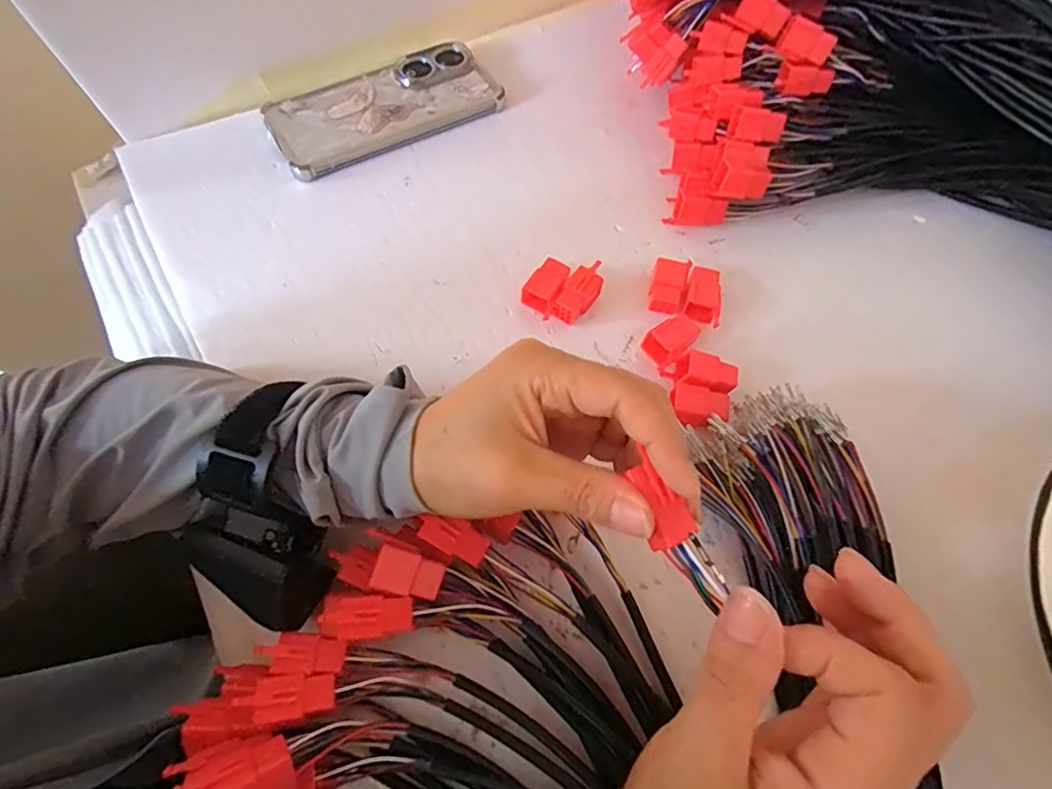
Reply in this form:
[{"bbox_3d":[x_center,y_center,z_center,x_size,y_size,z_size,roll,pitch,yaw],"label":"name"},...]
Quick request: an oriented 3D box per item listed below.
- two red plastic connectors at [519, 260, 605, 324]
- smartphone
[{"bbox_3d":[0.023,-0.064,0.339,0.037,0.022,0.040,38,70,14],"label":"two red plastic connectors"},{"bbox_3d":[-0.102,-0.210,0.405,0.160,0.013,0.074,-27,70,-14],"label":"smartphone"}]

